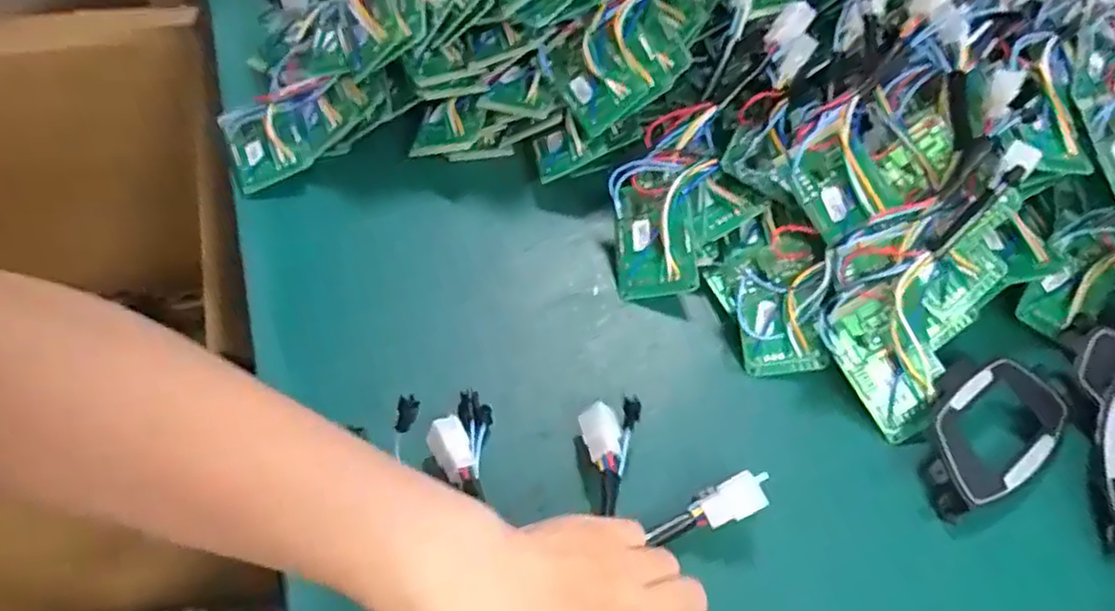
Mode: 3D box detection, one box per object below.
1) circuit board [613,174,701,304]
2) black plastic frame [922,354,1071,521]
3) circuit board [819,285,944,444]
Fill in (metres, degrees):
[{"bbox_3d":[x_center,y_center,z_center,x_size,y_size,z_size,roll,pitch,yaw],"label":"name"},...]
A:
[{"bbox_3d":[0.060,-0.047,0.461,0.049,0.014,0.085,-9,72,13],"label":"circuit board"},{"bbox_3d":[0.239,0.068,0.404,0.104,0.024,0.062,-25,59,-21],"label":"black plastic frame"},{"bbox_3d":[0.187,0.032,0.411,0.046,0.011,0.083,-32,84,4],"label":"circuit board"}]

